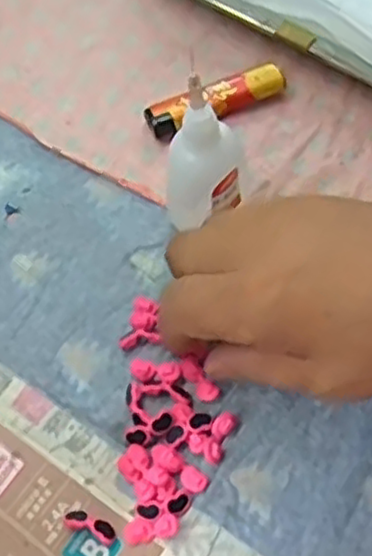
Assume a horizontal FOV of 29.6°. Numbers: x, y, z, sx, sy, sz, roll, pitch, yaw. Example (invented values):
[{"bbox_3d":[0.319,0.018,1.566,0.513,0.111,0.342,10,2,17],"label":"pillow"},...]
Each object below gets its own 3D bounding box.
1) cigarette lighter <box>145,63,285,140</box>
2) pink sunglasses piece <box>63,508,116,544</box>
[{"bbox_3d":[0.017,-0.099,0.392,0.078,0.017,0.019,-24,67,-9],"label":"cigarette lighter"},{"bbox_3d":[-0.041,0.106,0.303,0.023,0.006,0.009,21,67,10],"label":"pink sunglasses piece"}]

